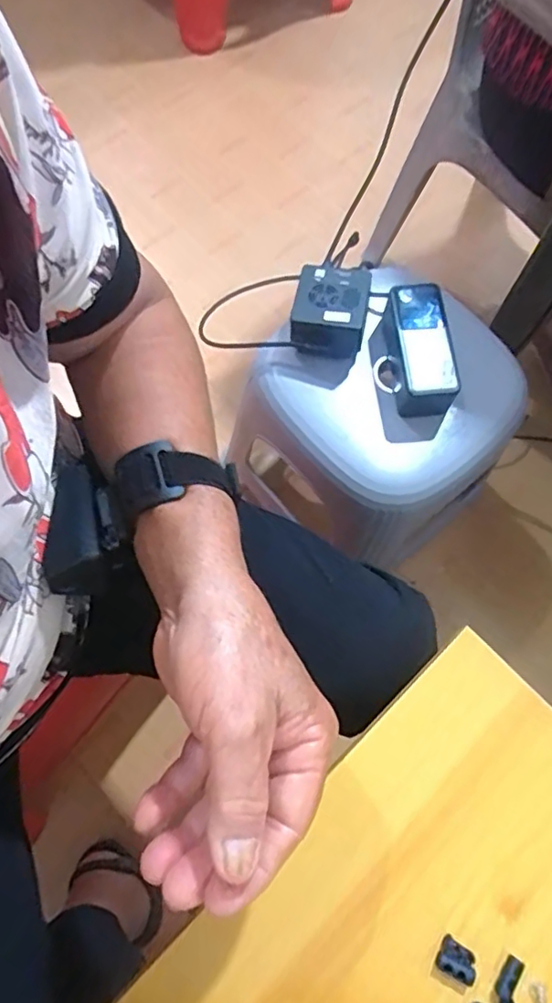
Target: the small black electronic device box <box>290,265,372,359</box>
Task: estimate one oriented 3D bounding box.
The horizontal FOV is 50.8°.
[{"bbox_3d":[0.057,-0.205,0.619,0.075,0.045,0.085,9,72,1],"label":"small black electronic device box"}]

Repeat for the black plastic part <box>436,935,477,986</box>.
[{"bbox_3d":[0.089,0.225,0.283,0.018,0.004,0.014,31,73,9],"label":"black plastic part"}]

